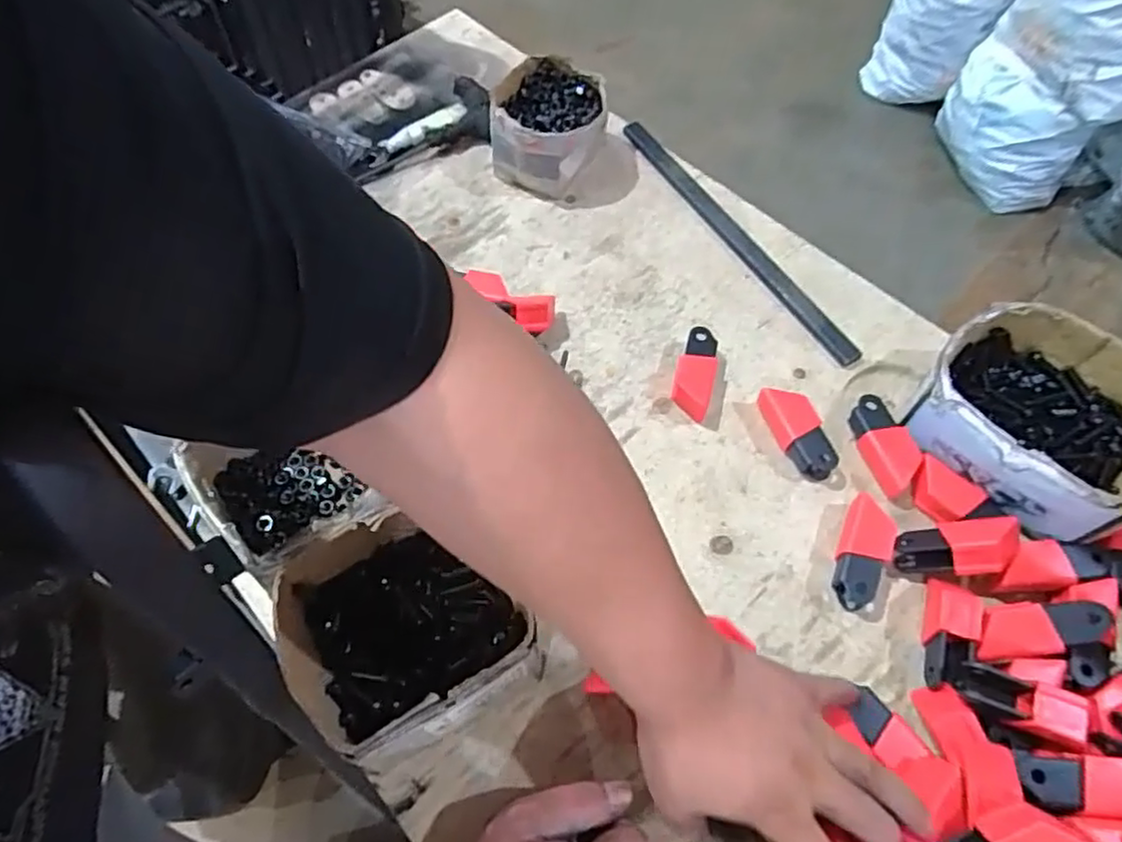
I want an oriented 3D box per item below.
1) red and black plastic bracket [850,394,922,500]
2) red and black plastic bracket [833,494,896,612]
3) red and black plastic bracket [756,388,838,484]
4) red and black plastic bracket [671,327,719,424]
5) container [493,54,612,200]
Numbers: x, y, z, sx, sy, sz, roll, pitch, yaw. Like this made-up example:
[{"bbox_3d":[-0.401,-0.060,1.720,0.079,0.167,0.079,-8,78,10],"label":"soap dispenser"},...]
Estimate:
[{"bbox_3d":[0.266,0.018,0.557,0.033,0.024,0.081,-18,62,-9],"label":"red and black plastic bracket"},{"bbox_3d":[0.230,0.100,0.518,0.036,0.026,0.083,25,64,14],"label":"red and black plastic bracket"},{"bbox_3d":[0.199,0.008,0.566,0.031,0.029,0.083,-21,63,-10],"label":"red and black plastic bracket"},{"bbox_3d":[0.120,-0.045,0.595,0.034,0.027,0.081,14,62,9],"label":"red and black plastic bracket"},{"bbox_3d":[-0.013,-0.314,0.724,0.115,0.078,0.132,7,61,5],"label":"container"}]

